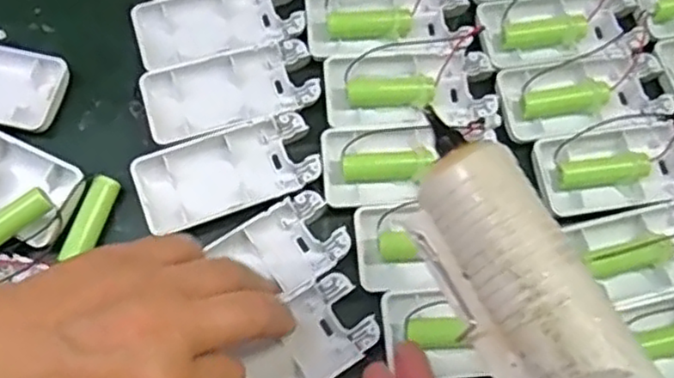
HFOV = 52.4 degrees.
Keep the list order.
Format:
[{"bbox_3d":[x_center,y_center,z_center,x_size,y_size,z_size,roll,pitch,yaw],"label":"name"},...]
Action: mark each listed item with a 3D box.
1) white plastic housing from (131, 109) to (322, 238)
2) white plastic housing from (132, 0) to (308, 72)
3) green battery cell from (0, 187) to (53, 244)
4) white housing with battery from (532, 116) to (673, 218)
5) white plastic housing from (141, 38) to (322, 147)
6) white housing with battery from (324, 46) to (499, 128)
[{"bbox_3d":[-0.058,-0.009,0.368,0.094,0.011,0.045,-19,70,-8],"label":"white plastic housing"},{"bbox_3d":[-0.070,-0.100,0.412,0.097,0.011,0.045,-14,69,-6],"label":"white plastic housing"},{"bbox_3d":[-0.168,0.018,0.347,0.049,0.014,0.014,-36,73,-14],"label":"green battery cell"},{"bbox_3d":[0.156,-0.012,0.375,0.092,0.015,0.048,-11,69,-5],"label":"white housing with battery"},{"bbox_3d":[-0.059,-0.053,0.390,0.093,0.017,0.047,-16,69,-7],"label":"white plastic housing"},{"bbox_3d":[0.041,-0.058,0.392,0.094,0.016,0.046,-3,68,-2],"label":"white housing with battery"}]

